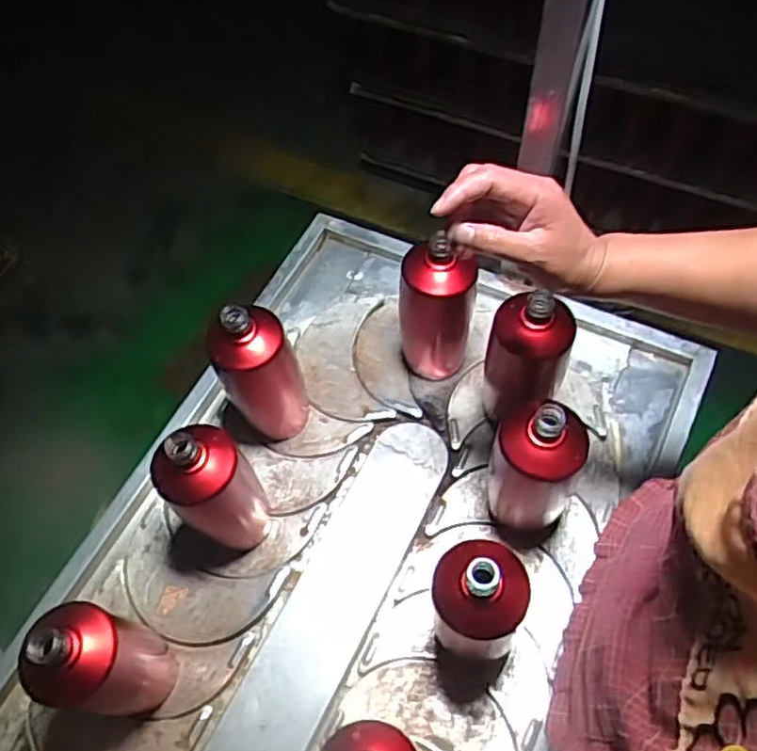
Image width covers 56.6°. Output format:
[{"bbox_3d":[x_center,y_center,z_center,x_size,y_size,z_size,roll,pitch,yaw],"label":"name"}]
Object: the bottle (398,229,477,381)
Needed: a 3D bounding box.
[{"bbox_3d":[0.064,-0.071,0.783,0.069,0.201,0.066,0,54,0],"label":"bottle"}]

